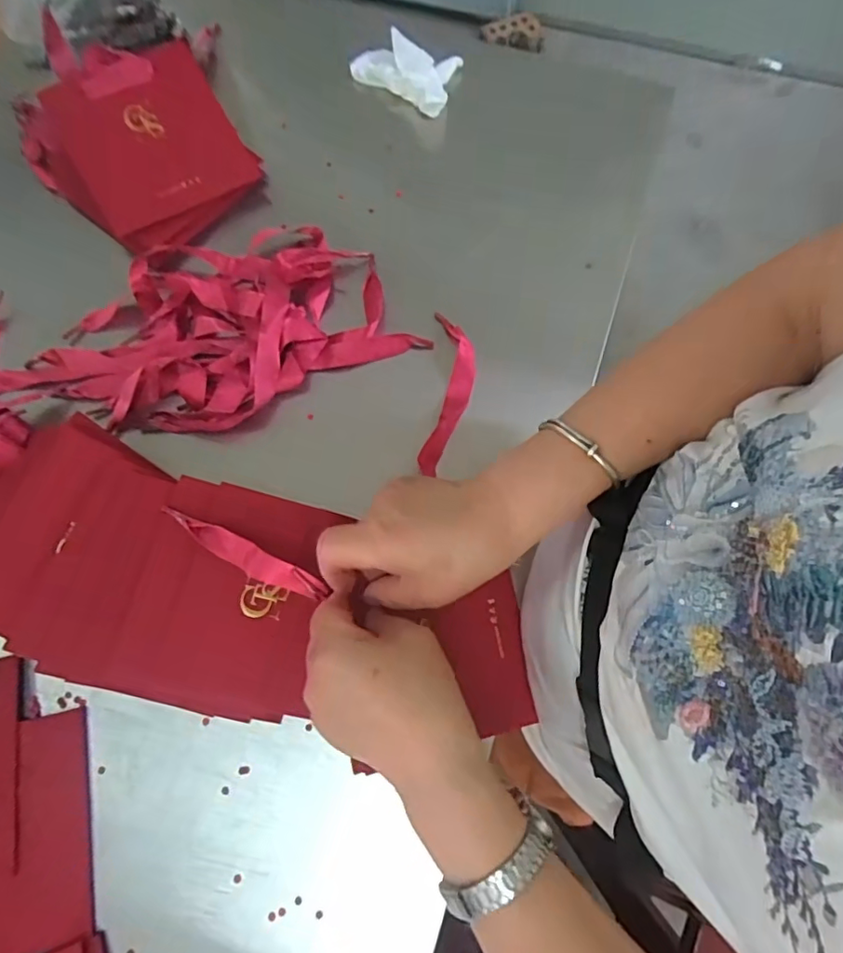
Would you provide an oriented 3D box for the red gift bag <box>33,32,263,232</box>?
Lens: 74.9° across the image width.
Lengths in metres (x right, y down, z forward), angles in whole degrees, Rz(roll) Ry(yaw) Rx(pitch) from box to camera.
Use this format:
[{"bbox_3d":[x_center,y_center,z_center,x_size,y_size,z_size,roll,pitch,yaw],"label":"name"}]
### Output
[{"bbox_3d":[-0.246,-0.307,0.497,0.142,0.015,0.135,-31,98,-12],"label":"red gift bag"}]

